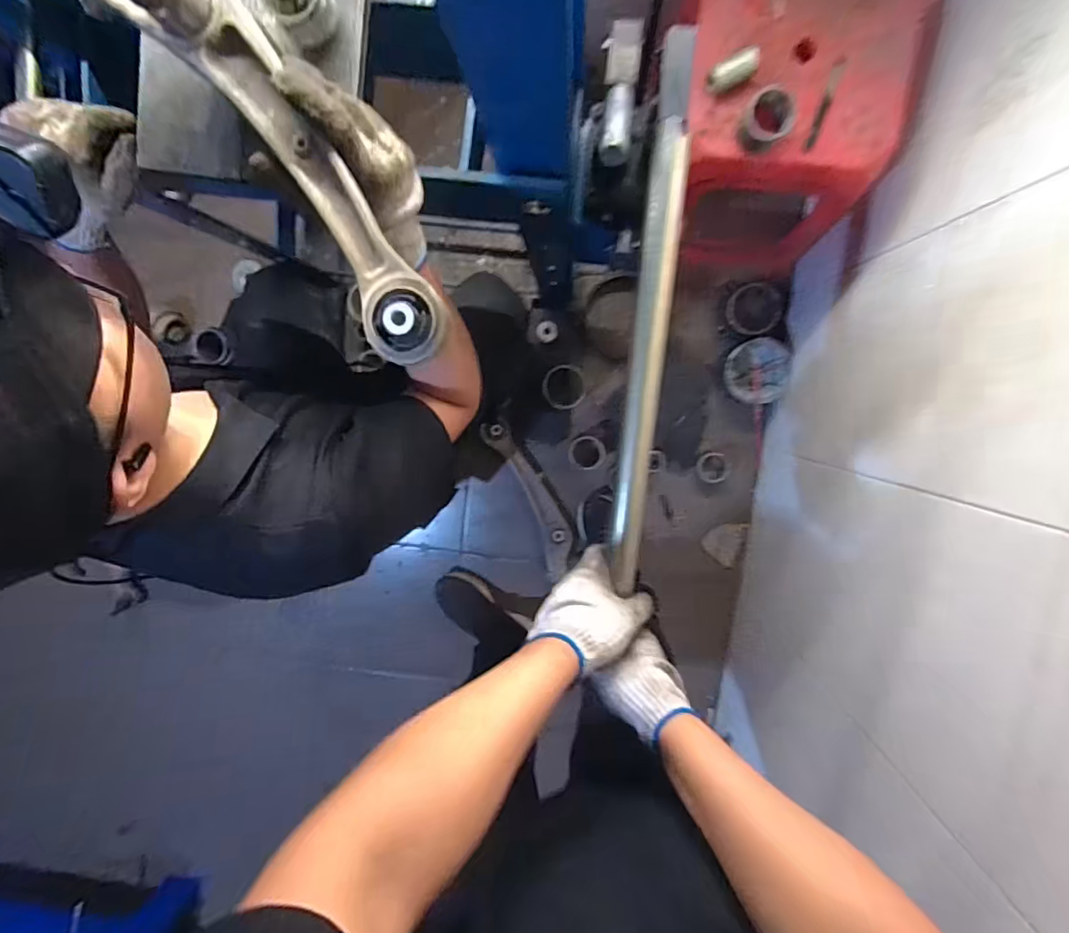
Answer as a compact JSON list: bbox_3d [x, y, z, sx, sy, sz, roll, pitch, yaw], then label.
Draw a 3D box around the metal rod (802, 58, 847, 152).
[{"bbox_3d":[0.367,-0.457,0.683,0.014,0.014,0.107,18,98,1],"label":"metal rod"}]

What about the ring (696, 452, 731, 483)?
[{"bbox_3d":[0.379,0.003,1.139,0.068,0.013,0.068,0,97,4],"label":"ring"}]

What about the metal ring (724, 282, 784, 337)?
[{"bbox_3d":[0.430,-0.307,1.052,0.104,0.020,0.098,5,114,10],"label":"metal ring"}]

